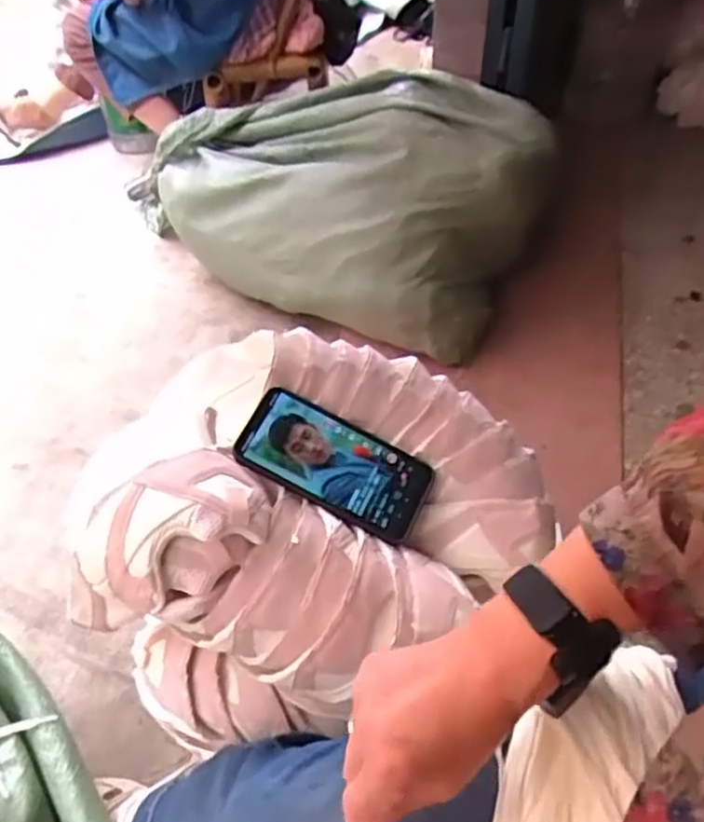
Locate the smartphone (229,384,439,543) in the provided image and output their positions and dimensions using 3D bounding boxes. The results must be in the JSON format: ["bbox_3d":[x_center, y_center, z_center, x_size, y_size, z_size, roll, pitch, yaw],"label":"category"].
[{"bbox_3d":[-0.014,0.044,0.604,0.162,0.008,0.081,27,63,0],"label":"smartphone"}]

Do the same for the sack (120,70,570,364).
[{"bbox_3d":[-0.034,-0.400,1.271,0.688,0.315,0.370,22,54,19],"label":"sack"}]

